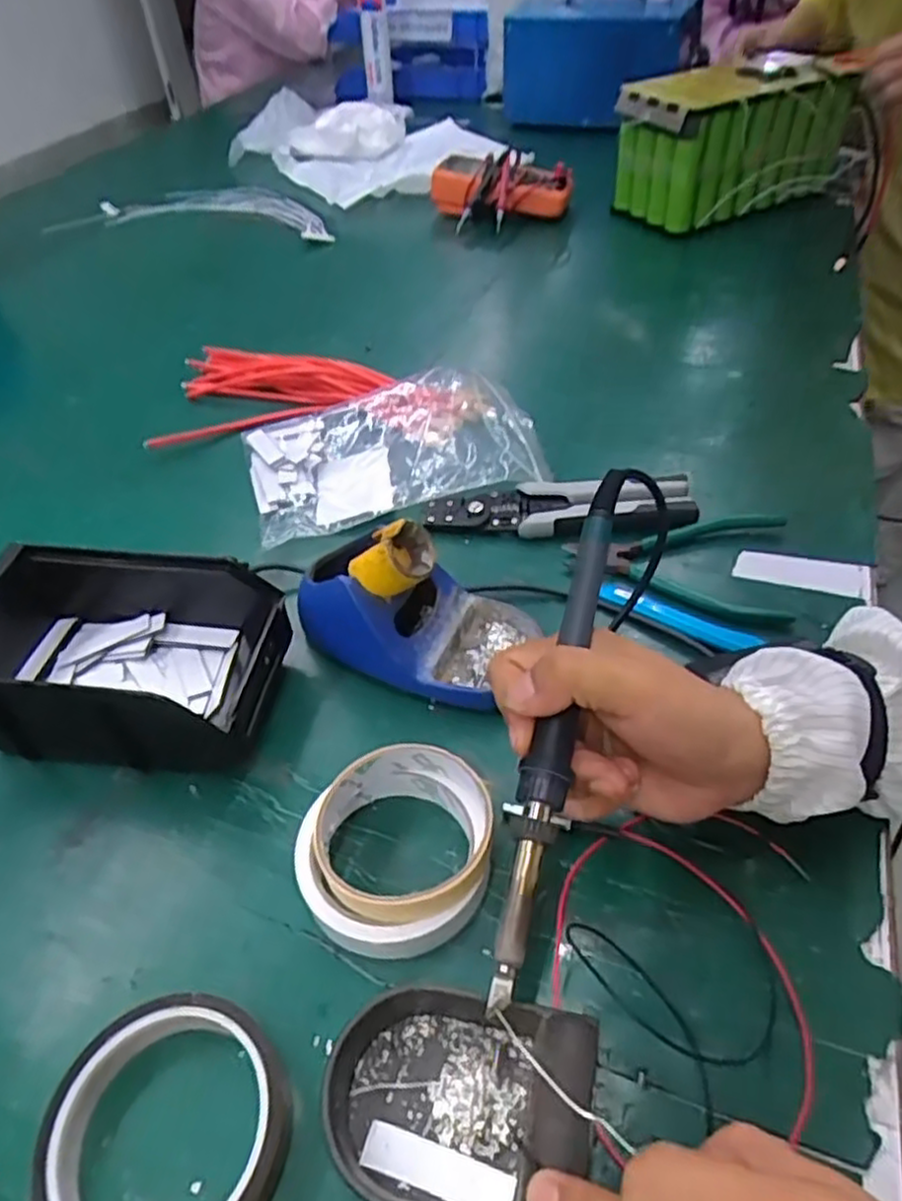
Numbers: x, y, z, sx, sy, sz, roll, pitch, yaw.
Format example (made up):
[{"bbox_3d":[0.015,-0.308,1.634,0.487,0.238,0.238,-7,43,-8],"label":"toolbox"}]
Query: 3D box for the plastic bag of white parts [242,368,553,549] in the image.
[{"bbox_3d":[-0.048,-0.128,0.602,0.229,0.032,0.150,-14,46,-10],"label":"plastic bag of white parts"}]

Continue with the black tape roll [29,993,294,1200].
[{"bbox_3d":[-0.111,0.207,0.290,0.090,0.022,0.090,-2,46,2],"label":"black tape roll"}]

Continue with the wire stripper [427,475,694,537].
[{"bbox_3d":[0.080,-0.073,0.551,0.194,0.012,0.048,-2,46,2],"label":"wire stripper"}]

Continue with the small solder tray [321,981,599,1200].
[{"bbox_3d":[0.001,0.189,0.282,0.099,0.036,0.076,12,49,15],"label":"small solder tray"}]

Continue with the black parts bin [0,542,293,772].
[{"bbox_3d":[-0.199,0.034,0.433,0.189,0.073,0.103,5,46,8],"label":"black parts bin"}]

